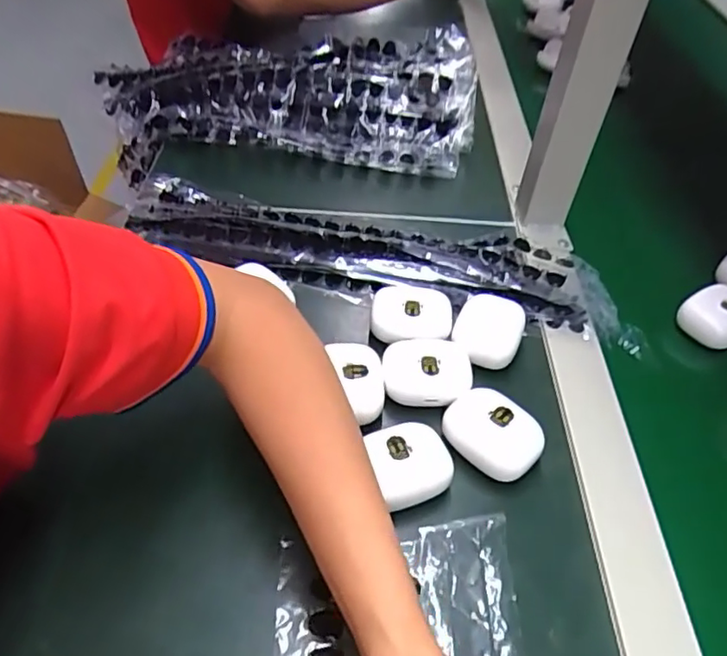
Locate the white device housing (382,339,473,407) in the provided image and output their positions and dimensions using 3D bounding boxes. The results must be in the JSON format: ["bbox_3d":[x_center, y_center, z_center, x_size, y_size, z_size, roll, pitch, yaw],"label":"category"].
[{"bbox_3d":[0.042,0.030,0.399,0.058,0.018,0.046,0,46,-4],"label":"white device housing"}]

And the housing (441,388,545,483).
[{"bbox_3d":[0.079,0.067,0.371,0.058,0.026,0.043,36,54,27],"label":"housing"}]

